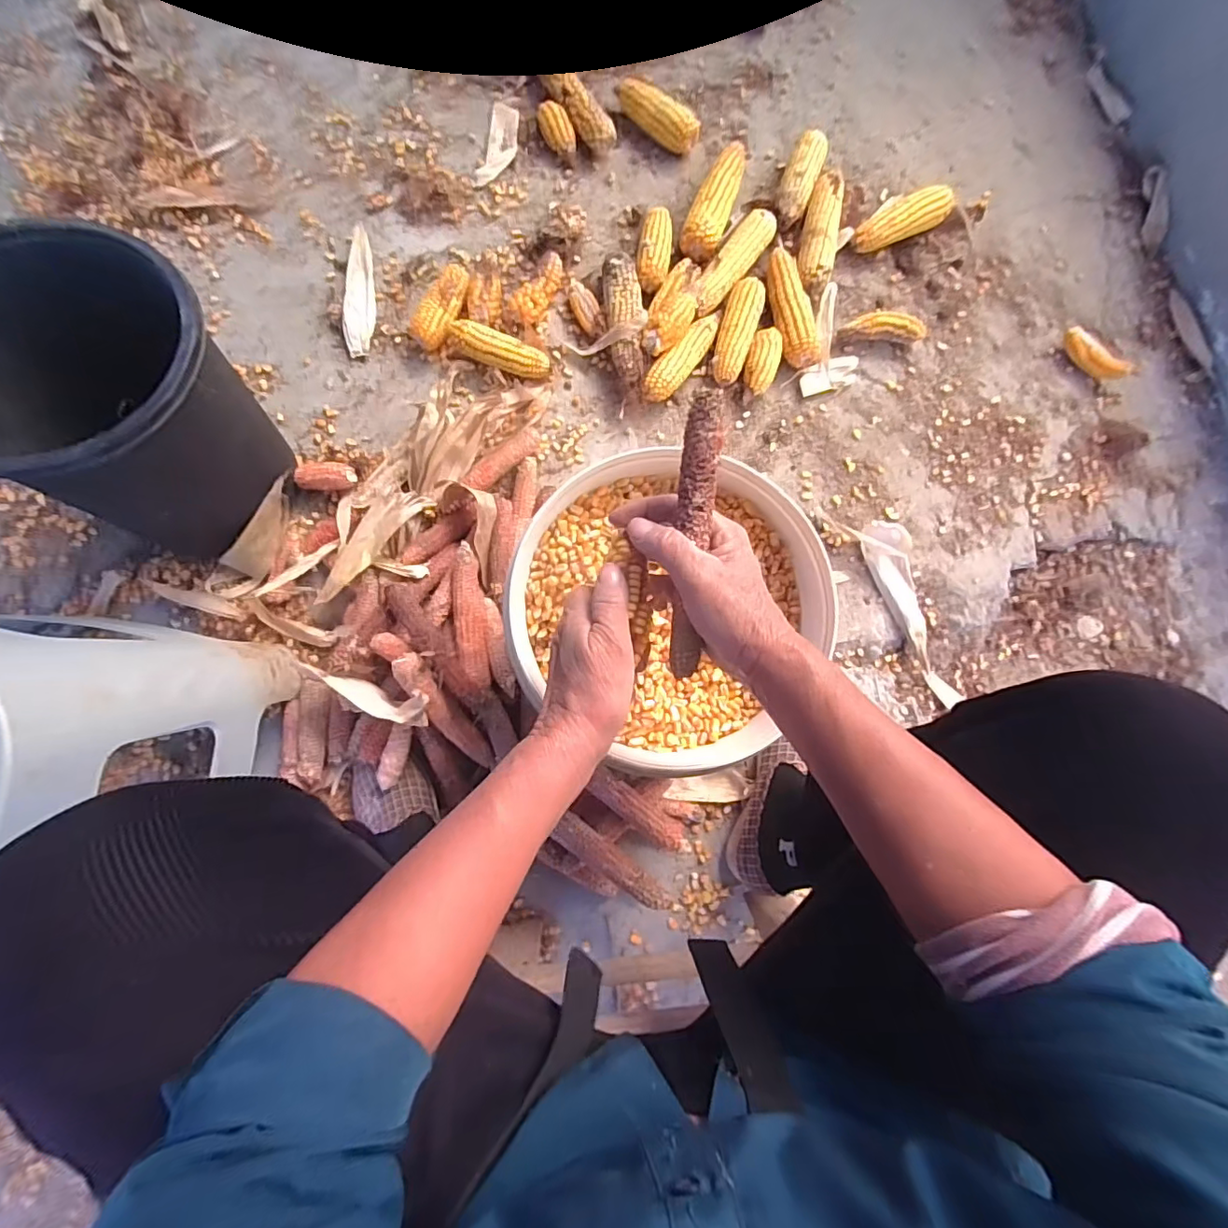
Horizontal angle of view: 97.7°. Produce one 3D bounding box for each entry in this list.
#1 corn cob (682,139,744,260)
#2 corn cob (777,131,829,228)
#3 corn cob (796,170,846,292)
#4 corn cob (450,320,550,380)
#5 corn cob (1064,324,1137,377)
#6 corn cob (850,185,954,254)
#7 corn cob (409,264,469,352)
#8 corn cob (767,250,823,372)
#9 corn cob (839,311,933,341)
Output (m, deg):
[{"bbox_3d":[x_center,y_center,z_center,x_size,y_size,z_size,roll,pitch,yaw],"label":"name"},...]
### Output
[{"bbox_3d":[0.139,-0.565,0.737,0.049,0.052,0.180,20,81,1],"label":"corn cob"},{"bbox_3d":[0.257,-0.600,0.749,0.048,0.051,0.144,24,81,2],"label":"corn cob"},{"bbox_3d":[0.282,-0.523,0.738,0.046,0.048,0.171,12,80,0],"label":"corn cob"},{"bbox_3d":[-0.144,-0.331,0.682,0.131,0.041,0.042,27,81,2],"label":"corn cob"},{"bbox_3d":[0.655,-0.351,0.733,0.098,0.033,0.037,41,82,4],"label":"corn cob"},{"bbox_3d":[0.397,-0.544,0.743,0.143,0.044,0.054,-27,83,-6],"label":"corn cob"},{"bbox_3d":[-0.218,-0.393,0.690,0.053,0.038,0.113,29,81,3],"label":"corn cob"},{"bbox_3d":[0.235,-0.408,0.716,0.051,0.042,0.167,-8,81,-3],"label":"corn cob"},{"bbox_3d":[0.365,-0.383,0.720,0.123,0.038,0.030,4,81,-2],"label":"corn cob"}]

